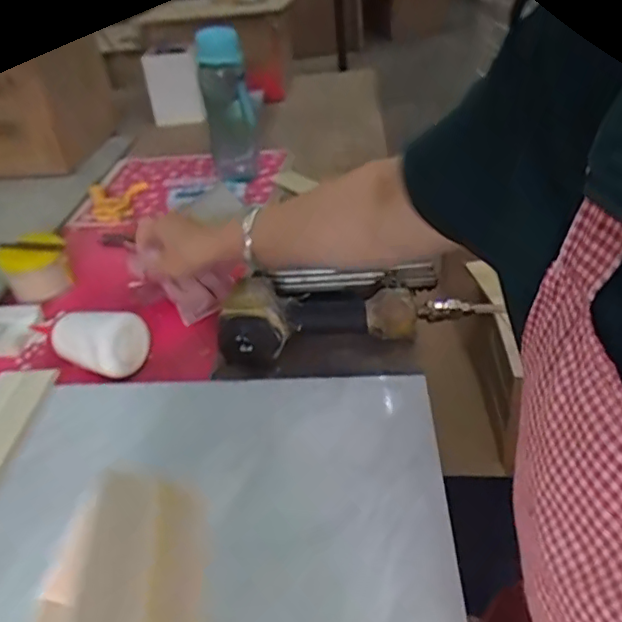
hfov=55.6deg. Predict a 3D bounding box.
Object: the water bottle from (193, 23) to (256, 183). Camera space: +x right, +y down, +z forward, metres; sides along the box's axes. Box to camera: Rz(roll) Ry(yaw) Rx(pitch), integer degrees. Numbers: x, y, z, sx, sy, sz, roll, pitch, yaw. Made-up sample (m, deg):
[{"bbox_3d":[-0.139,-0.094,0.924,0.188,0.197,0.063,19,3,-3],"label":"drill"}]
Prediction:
[{"bbox_3d":[-0.132,-0.323,0.946,0.075,0.241,0.093,-9,34,-6],"label":"water bottle"}]

